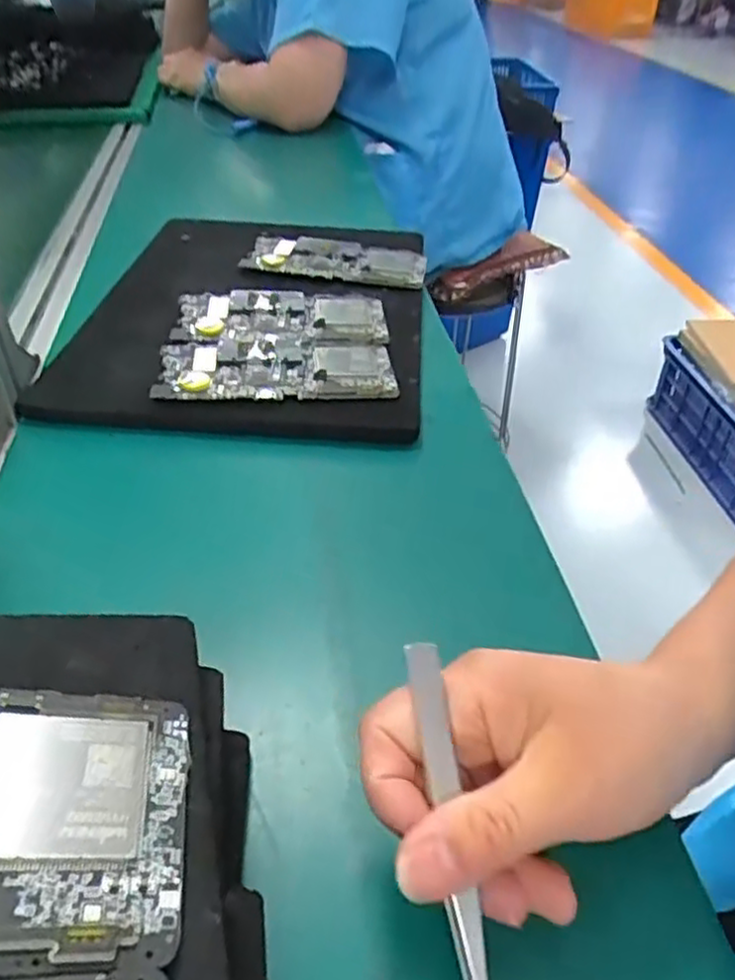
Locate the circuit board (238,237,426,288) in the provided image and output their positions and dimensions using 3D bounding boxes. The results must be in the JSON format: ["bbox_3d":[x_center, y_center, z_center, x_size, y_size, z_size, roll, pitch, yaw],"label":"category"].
[{"bbox_3d":[-0.026,-0.202,0.615,0.149,0.011,0.072,8,40,8],"label":"circuit board"}]

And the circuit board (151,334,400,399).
[{"bbox_3d":[-0.060,-0.085,0.479,0.153,0.013,0.078,-4,40,-7],"label":"circuit board"}]

